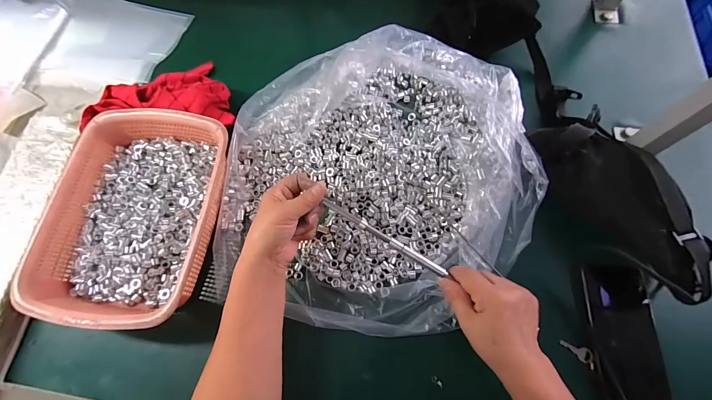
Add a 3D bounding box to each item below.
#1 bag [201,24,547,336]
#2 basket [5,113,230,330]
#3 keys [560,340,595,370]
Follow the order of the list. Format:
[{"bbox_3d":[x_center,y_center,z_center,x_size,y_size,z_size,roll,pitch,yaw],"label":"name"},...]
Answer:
[{"bbox_3d":[0.025,-0.053,0.462,0.434,0.089,0.443,7,69,5],"label":"bag"},{"bbox_3d":[-0.303,0.019,0.461,0.214,0.064,0.292,4,69,4],"label":"basket"},{"bbox_3d":[0.279,0.190,0.408,0.042,0.004,0.017,36,73,29],"label":"keys"}]

